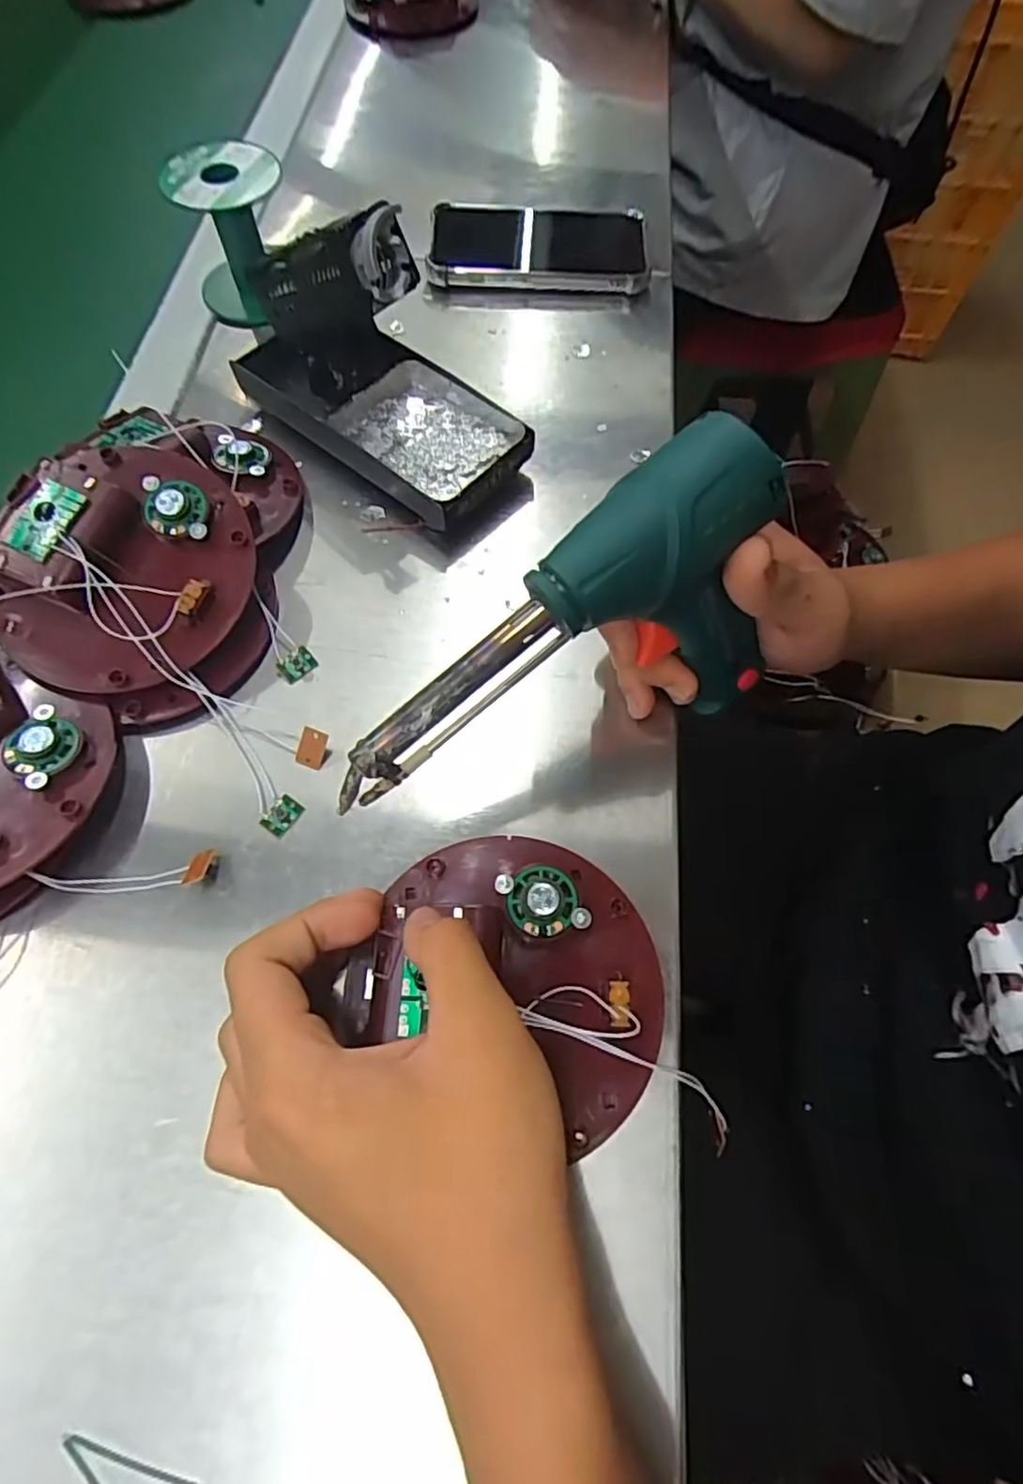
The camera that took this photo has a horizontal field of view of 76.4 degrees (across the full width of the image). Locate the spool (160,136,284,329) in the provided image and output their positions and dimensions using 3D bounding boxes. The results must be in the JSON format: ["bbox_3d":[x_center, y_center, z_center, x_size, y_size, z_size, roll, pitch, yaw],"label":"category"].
[{"bbox_3d":[-0.173,-0.320,0.410,0.066,0.073,0.066,-1,67,1],"label":"spool"}]

